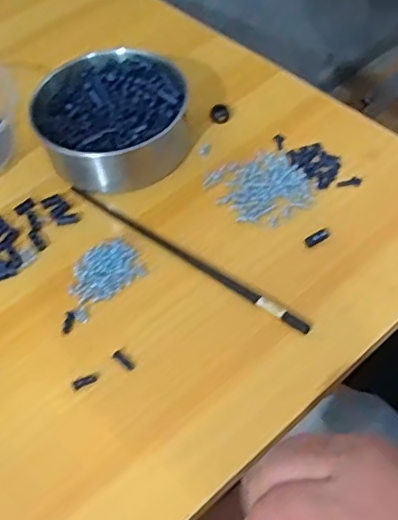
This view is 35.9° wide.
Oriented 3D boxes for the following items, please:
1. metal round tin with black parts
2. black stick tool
[{"bbox_3d":[-0.070,-0.120,0.518,0.131,0.053,0.114,-11,52,-3],"label":"metal round tin with black parts"},{"bbox_3d":[-0.014,-0.006,0.462,0.224,0.004,0.010,31,61,25],"label":"black stick tool"}]

